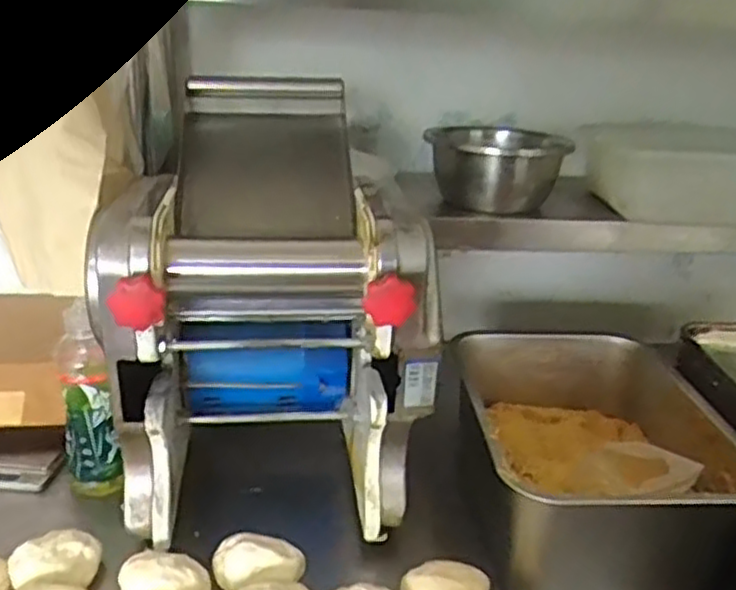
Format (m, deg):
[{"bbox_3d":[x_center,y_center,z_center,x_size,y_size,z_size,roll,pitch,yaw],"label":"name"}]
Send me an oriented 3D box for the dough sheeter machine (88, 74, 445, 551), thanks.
[{"bbox_3d":[-0.101,0.017,0.782,0.305,0.393,0.344,1,22,-6],"label":"dough sheeter machine"}]

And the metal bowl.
[{"bbox_3d":[0.162,-0.164,0.958,0.156,0.089,0.156,2,22,-4],"label":"metal bowl"}]

